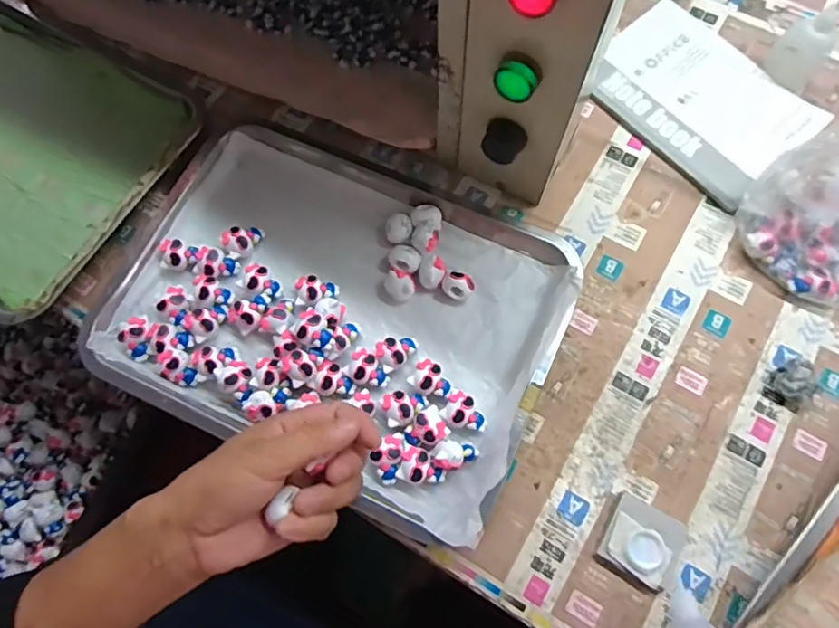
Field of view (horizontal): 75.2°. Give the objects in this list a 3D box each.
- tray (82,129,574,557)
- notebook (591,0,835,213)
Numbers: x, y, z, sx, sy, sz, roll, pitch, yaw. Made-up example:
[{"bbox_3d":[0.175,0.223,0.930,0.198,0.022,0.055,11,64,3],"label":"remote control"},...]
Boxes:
[{"bbox_3d":[-0.066,-0.011,0.442,0.343,0.037,0.263,24,75,9],"label":"tray"},{"bbox_3d":[0.262,-0.205,0.514,0.139,0.012,0.192,-40,75,-13],"label":"notebook"}]

